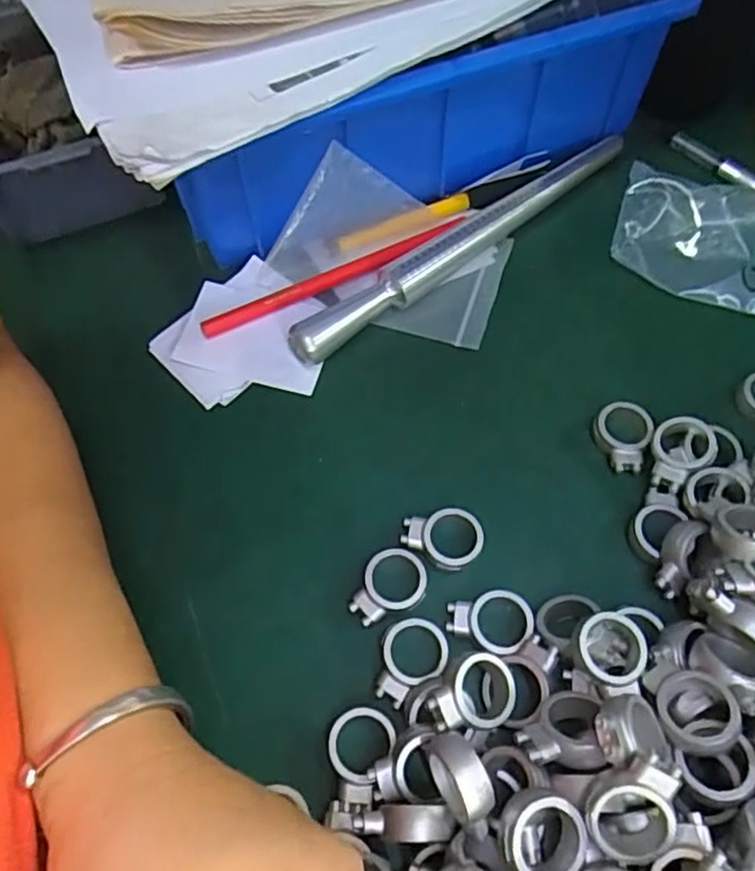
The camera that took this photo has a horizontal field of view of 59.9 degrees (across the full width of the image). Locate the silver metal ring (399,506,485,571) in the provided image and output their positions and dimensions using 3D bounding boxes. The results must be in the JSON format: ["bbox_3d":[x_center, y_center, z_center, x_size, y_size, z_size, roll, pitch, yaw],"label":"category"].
[{"bbox_3d":[0.028,0.044,0.280,0.034,0.006,0.026,-1,60,1],"label":"silver metal ring"}]

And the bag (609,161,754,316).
[{"bbox_3d":[0.191,-0.106,0.352,0.118,0.019,0.077,15,62,10],"label":"bag"}]

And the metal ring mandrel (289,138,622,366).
[{"bbox_3d":[0.050,-0.106,0.356,0.228,0.023,0.017,-36,66,-17],"label":"metal ring mandrel"}]

